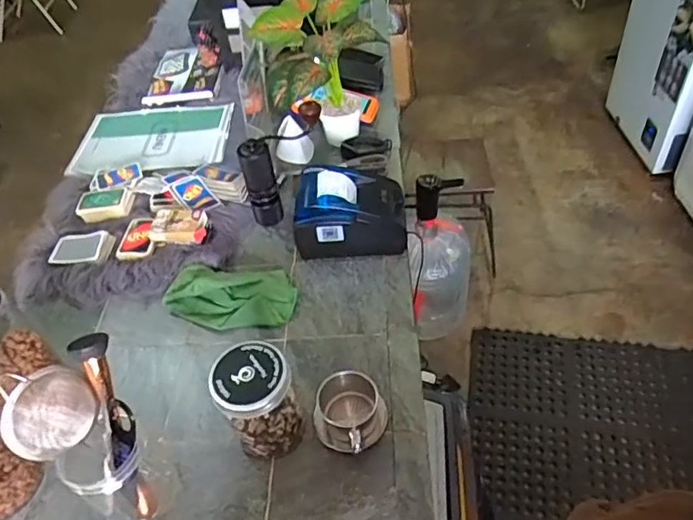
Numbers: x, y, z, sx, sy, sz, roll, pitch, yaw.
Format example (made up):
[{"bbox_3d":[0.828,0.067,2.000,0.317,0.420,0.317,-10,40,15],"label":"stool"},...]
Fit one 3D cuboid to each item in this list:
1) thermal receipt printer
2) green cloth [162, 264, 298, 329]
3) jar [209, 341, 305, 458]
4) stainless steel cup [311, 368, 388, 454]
[{"bbox_3d":[0.007,-0.083,0.880,0.171,0.106,0.121,-4,47,4],"label":"thermal receipt printer"},{"bbox_3d":[-0.175,0.053,0.829,0.194,0.033,0.105,1,48,8],"label":"green cloth"},{"bbox_3d":[-0.102,0.168,0.648,0.084,0.130,0.091,-4,47,4],"label":"jar"},{"bbox_3d":[0.003,0.186,0.672,0.085,0.052,0.086,15,51,20],"label":"stainless steel cup"}]

